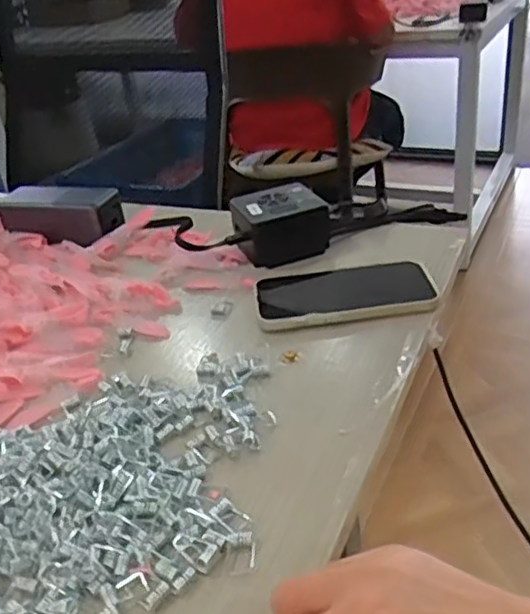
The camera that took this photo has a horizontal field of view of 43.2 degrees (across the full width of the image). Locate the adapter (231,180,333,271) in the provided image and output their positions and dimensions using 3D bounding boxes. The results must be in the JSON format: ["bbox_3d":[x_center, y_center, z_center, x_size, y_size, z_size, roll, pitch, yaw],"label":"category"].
[{"bbox_3d":[0.015,-0.079,0.638,0.091,0.053,0.059,-11,31,-7],"label":"adapter"}]

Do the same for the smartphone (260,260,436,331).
[{"bbox_3d":[0.065,-0.010,0.553,0.143,0.017,0.080,-5,31,3],"label":"smartphone"}]

